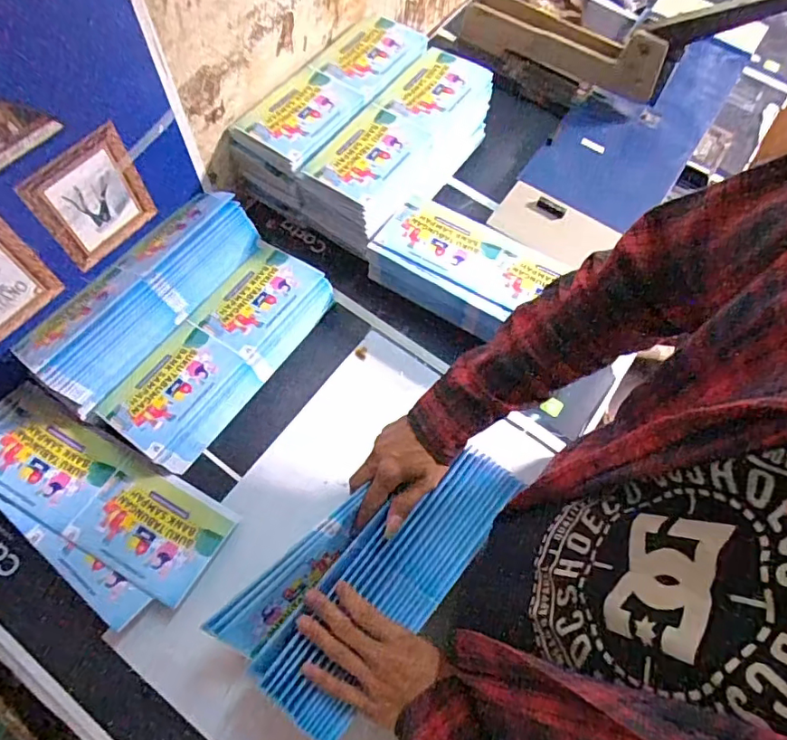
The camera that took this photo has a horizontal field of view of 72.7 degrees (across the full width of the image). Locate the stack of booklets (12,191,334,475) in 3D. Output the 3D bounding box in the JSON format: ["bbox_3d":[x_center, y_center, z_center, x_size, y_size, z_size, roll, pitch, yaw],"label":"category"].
[{"bbox_3d":[-0.265,-0.070,0.662,0.237,0.098,0.303,34,69,12],"label":"stack of booklets"}]

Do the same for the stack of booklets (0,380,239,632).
[{"bbox_3d":[-0.360,0.142,0.622,0.339,0.023,0.147,33,69,12],"label":"stack of booklets"}]

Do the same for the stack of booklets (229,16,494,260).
[{"bbox_3d":[-0.033,-0.348,0.786,0.241,0.116,0.321,35,69,12],"label":"stack of booklets"}]

